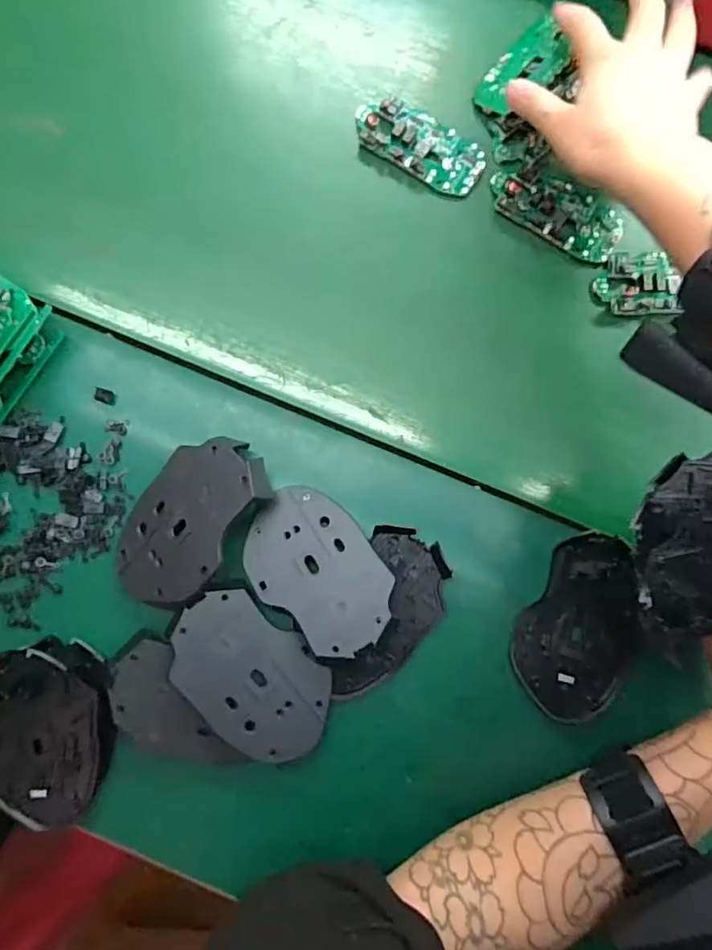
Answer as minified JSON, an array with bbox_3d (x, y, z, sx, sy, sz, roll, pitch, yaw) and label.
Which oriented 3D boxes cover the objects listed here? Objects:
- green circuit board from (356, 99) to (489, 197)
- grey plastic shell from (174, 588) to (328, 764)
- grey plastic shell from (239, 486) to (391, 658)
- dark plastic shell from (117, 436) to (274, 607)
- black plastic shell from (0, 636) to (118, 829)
[{"bbox_3d":[0.046,-0.240,0.403,0.097,0.013,0.044,31,83,3],"label":"green circuit board"},{"bbox_3d":[-0.063,0.124,0.342,0.067,0.019,0.108,-44,85,-6],"label":"grey plastic shell"},{"bbox_3d":[-0.023,0.059,0.350,0.104,0.021,0.072,43,84,4],"label":"grey plastic shell"},{"bbox_3d":[-0.108,0.028,0.352,0.070,0.024,0.114,35,84,4],"label":"dark plastic shell"},{"bbox_3d":[-0.191,0.160,0.341,0.076,0.027,0.107,-1,83,-1],"label":"black plastic shell"}]

